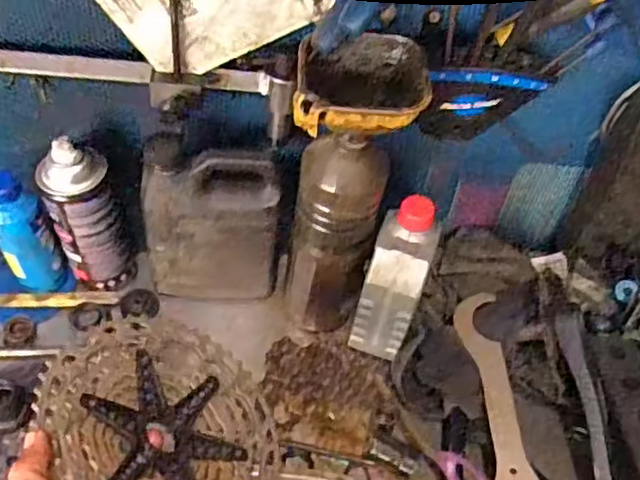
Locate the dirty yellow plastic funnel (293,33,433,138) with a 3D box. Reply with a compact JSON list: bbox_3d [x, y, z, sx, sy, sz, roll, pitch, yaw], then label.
[{"bbox_3d":[0.029,-0.108,0.493,0.091,0.051,0.088,2,48,-5],"label":"dirty yellow plastic funnel"}]

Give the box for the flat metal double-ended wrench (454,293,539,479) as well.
[{"bbox_3d":[0.165,0.167,0.598,0.053,0.013,0.272,-5,53,6],"label":"flat metal double-ended wrench"}]

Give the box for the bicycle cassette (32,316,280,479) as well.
[{"bbox_3d":[-0.122,0.154,0.511,0.191,0.043,0.180,29,34,-22],"label":"bicycle cassette"}]

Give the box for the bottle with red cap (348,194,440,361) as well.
[{"bbox_3d":[0.073,0.041,0.633,0.054,0.170,0.065,21,50,12],"label":"bottle with red cap"}]

